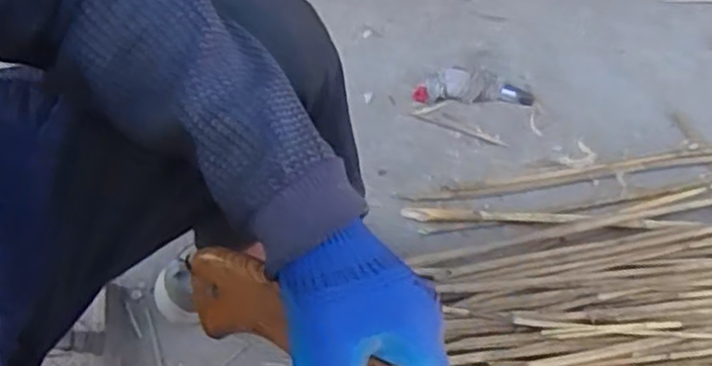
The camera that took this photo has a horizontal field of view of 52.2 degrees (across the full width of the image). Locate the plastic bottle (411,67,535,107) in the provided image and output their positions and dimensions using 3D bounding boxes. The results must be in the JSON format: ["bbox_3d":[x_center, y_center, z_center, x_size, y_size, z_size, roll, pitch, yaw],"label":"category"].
[{"bbox_3d":[0.167,-0.137,1.040,0.172,0.036,0.048,-1,67,1],"label":"plastic bottle"}]

